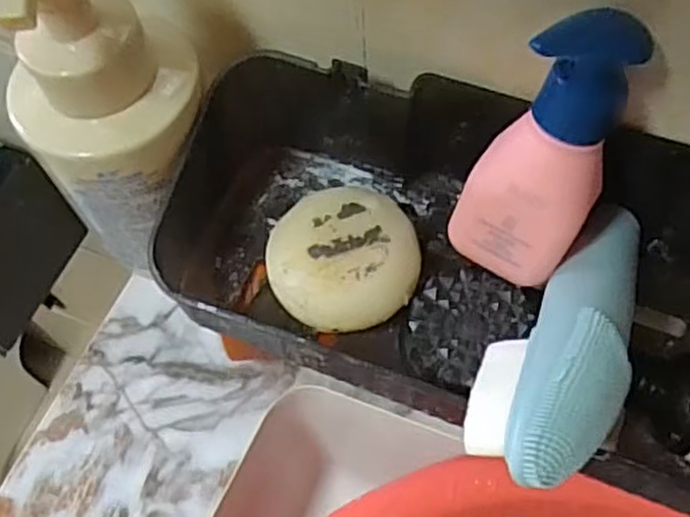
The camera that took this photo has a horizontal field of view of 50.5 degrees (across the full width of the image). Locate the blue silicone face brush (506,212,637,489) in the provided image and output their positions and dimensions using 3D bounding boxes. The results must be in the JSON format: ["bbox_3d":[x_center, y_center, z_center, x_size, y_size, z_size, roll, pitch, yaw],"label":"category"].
[{"bbox_3d":[0.085,0.022,0.253,0.034,0.023,0.125,21,48,14],"label":"blue silicone face brush"}]

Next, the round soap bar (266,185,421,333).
[{"bbox_3d":[-0.001,-0.001,0.298,0.059,0.016,0.058,-22,63,-8],"label":"round soap bar"}]

